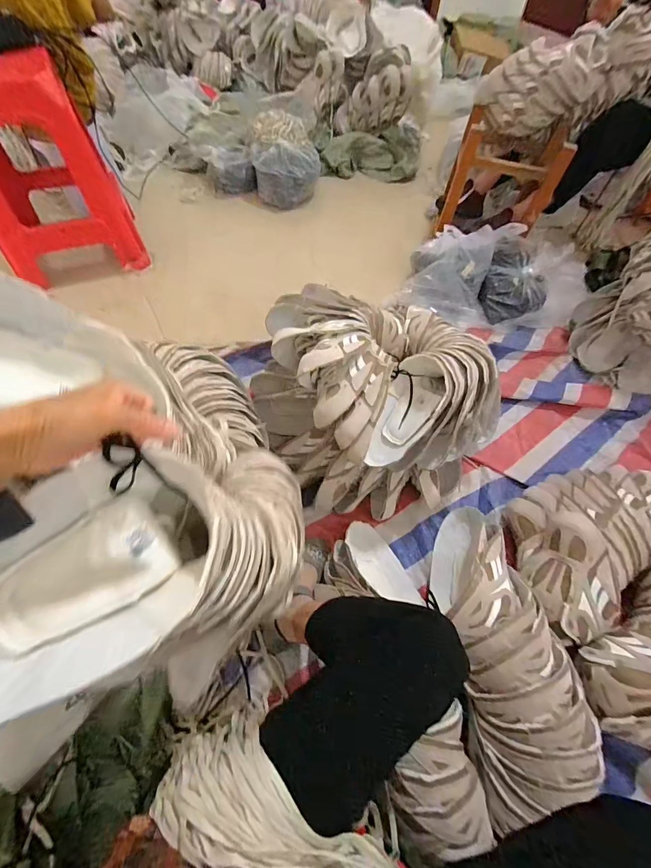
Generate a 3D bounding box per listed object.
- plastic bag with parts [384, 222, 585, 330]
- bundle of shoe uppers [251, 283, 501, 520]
[{"bbox_3d":[0.567,-0.519,1.208,0.665,0.187,0.304,0,60,-4],"label":"plastic bag with parts"},{"bbox_3d":[0.115,-0.088,0.825,0.464,0.285,0.468,2,60,-3],"label":"bundle of shoe uppers"}]

